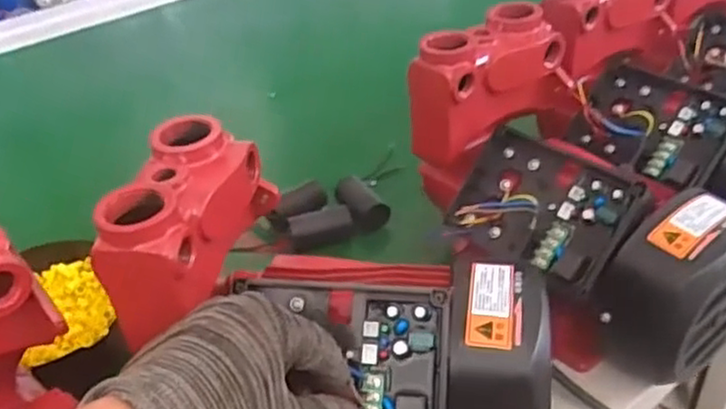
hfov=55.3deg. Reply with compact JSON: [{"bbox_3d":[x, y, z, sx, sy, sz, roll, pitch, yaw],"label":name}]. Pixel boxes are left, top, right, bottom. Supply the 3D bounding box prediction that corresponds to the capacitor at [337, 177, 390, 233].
[{"bbox_3d":[-0.001,-0.001,0.665,0.038,0.027,0.057,-18,37,-19],"label":"capacitor"}]

